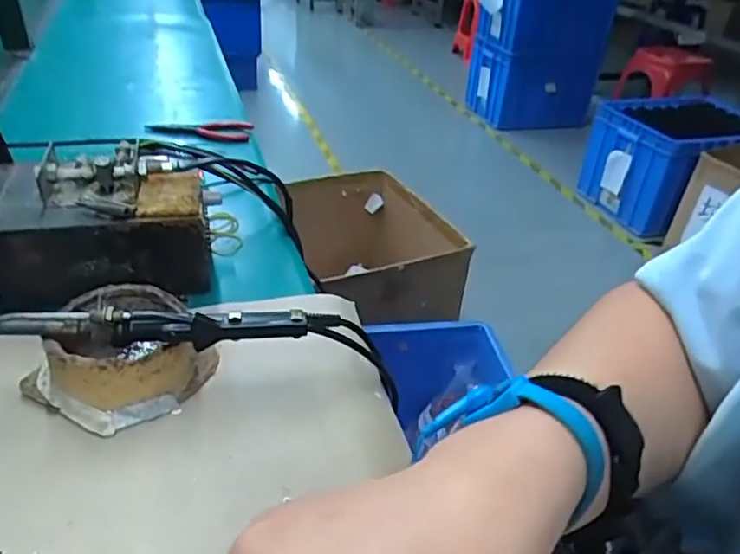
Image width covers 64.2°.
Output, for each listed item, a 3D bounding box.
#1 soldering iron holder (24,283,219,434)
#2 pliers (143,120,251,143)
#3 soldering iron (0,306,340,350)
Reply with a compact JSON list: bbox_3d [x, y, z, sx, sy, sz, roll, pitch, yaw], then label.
[{"bbox_3d":[-0.155,0.048,0.372,0.089,0.044,0.089,3,34,-2],"label":"soldering iron holder"},{"bbox_3d":[-0.212,-0.185,0.735,0.124,0.010,0.043,3,34,-3],"label":"pliers"},{"bbox_3d":[-0.120,0.027,0.353,0.197,0.022,0.022,-1,35,-8],"label":"soldering iron"}]

